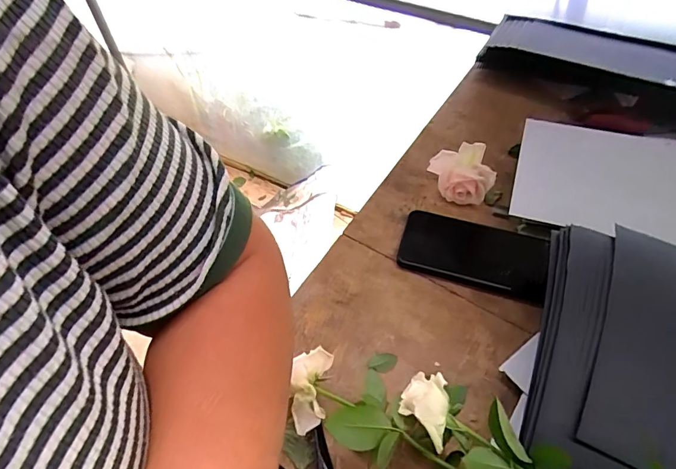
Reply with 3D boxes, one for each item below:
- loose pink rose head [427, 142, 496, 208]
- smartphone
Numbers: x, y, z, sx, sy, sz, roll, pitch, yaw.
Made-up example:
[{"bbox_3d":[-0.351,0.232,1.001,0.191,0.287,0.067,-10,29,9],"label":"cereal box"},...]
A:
[{"bbox_3d":[0.141,-0.072,0.508,0.075,0.044,0.057,30,60,23],"label":"loose pink rose head"},{"bbox_3d":[0.139,0.018,0.457,0.145,0.013,0.075,15,55,13],"label":"smartphone"}]

